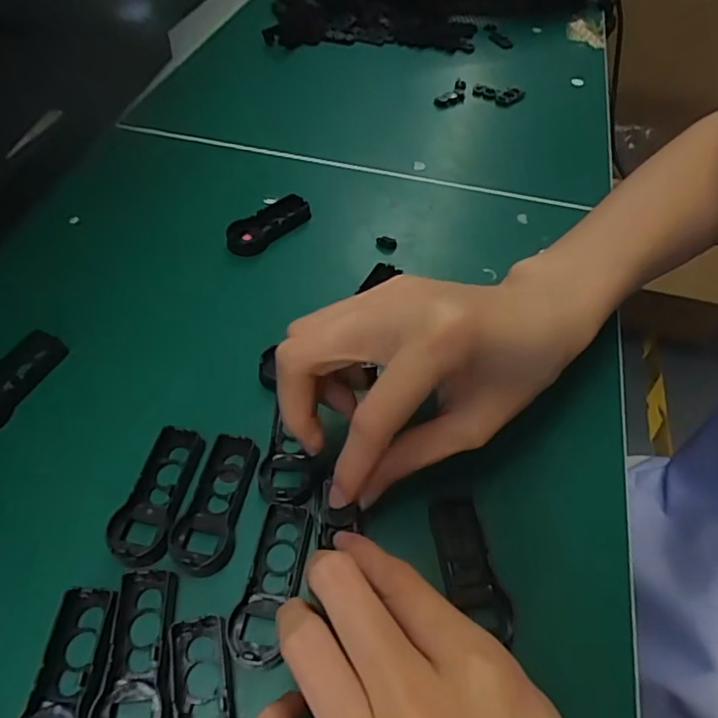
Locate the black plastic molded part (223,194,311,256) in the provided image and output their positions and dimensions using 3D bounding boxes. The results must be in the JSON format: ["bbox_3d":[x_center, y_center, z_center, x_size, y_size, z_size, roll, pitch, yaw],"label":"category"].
[{"bbox_3d":[-0.055,-0.080,0.322,0.023,0.012,0.054,33,57,22],"label":"black plastic molded part"}]

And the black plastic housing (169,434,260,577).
[{"bbox_3d":[-0.057,0.055,0.217,0.022,0.006,0.058,8,51,4],"label":"black plastic housing"}]

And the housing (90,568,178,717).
[{"bbox_3d":[-0.073,0.099,0.181,0.022,0.006,0.056,-4,51,-5],"label":"housing"}]

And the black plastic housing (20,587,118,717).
[{"bbox_3d":[-0.094,0.104,0.178,0.023,0.007,0.056,2,51,-1],"label":"black plastic housing"}]

